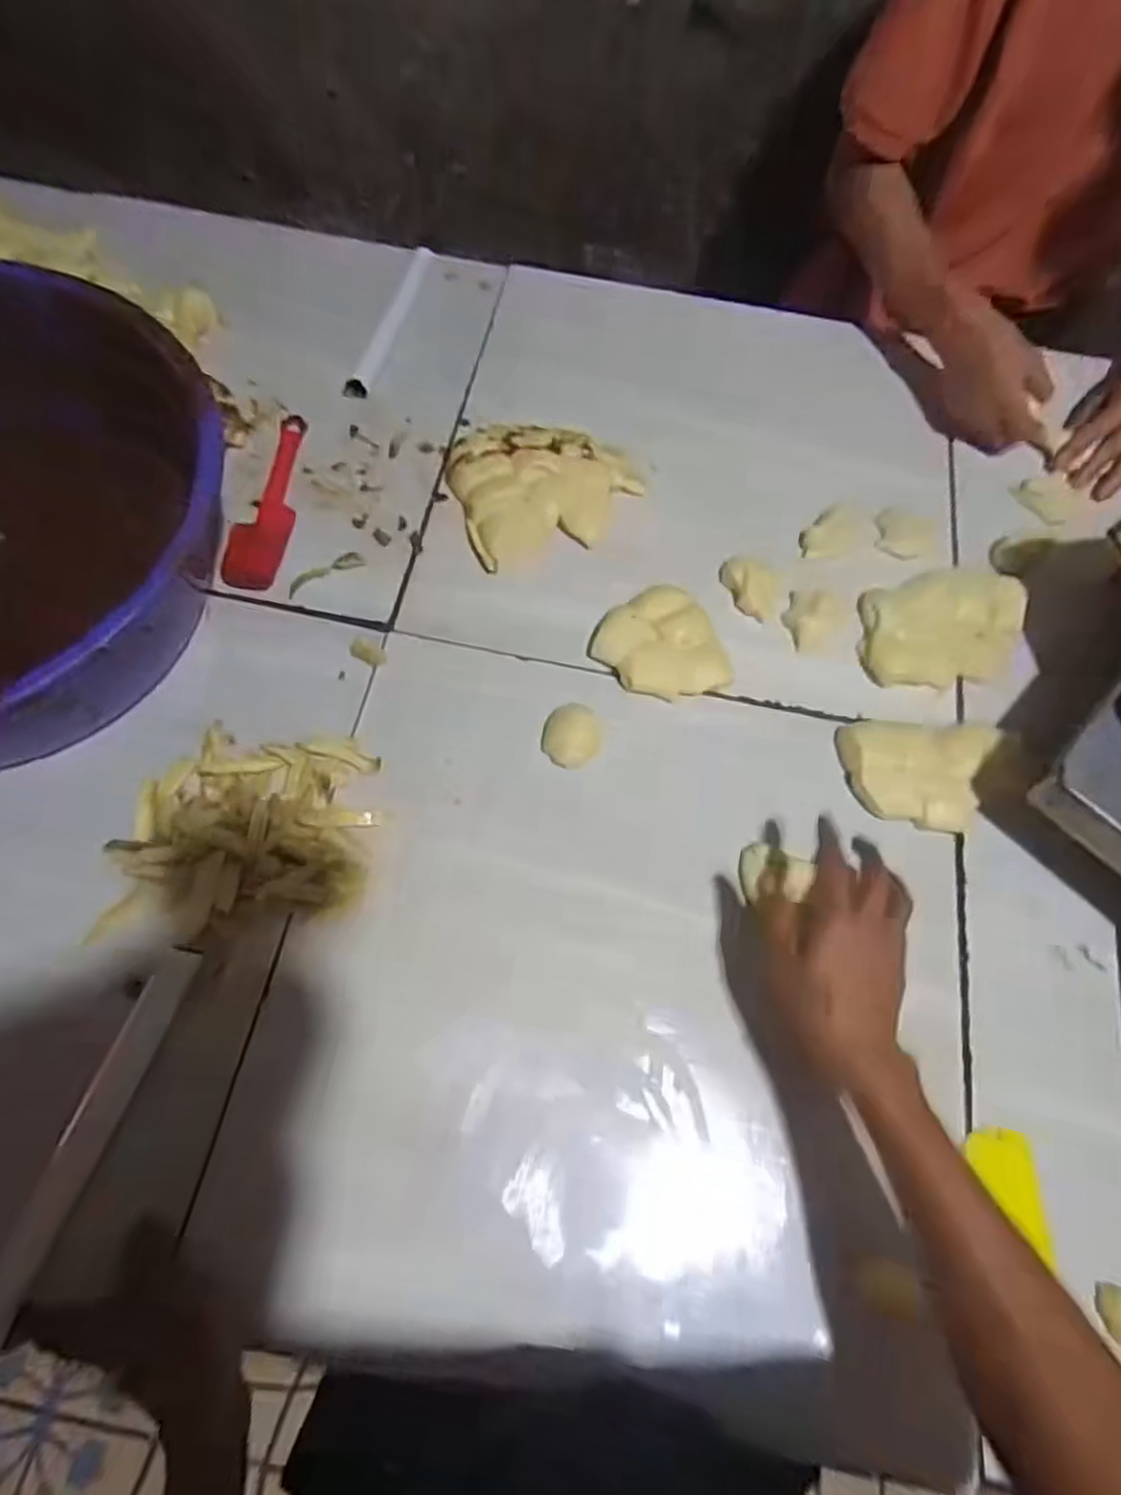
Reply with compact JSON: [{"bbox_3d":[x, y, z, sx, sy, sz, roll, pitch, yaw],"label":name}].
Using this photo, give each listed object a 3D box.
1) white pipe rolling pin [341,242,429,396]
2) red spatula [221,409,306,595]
[{"bbox_3d":[-0.181,-0.453,0.771,0.023,0.018,0.234,12,66,2],"label":"white pipe rolling pin"},{"bbox_3d":[-0.266,-0.231,0.678,0.047,0.013,0.189,8,66,1],"label":"red spatula"}]

